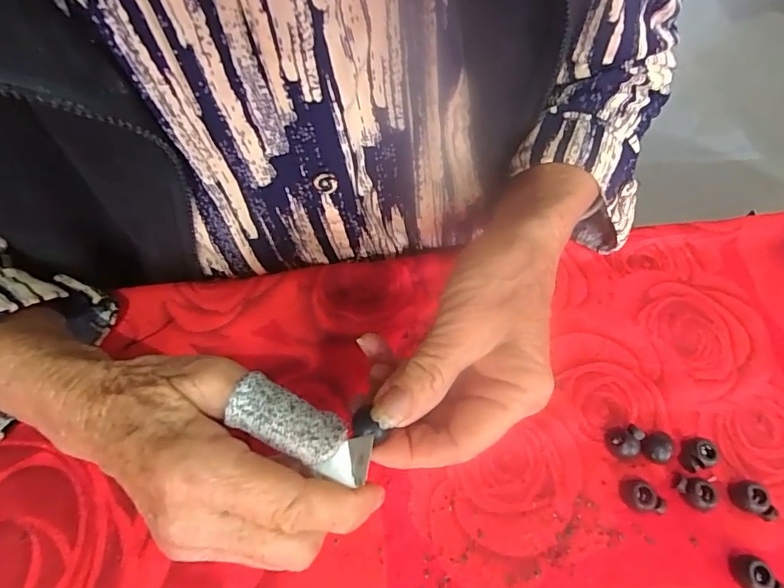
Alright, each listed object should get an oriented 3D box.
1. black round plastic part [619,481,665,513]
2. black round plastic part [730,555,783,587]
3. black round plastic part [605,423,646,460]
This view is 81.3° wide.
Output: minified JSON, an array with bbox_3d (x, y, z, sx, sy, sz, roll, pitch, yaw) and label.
[{"bbox_3d":[0.127,0.104,0.231,0.011,0.013,0.017,-27,63,-17],"label":"black round plastic part"},{"bbox_3d":[0.171,0.133,0.215,0.015,0.013,0.015,1,58,-1],"label":"black round plastic part"},{"bbox_3d":[0.124,0.078,0.244,0.013,0.014,0.015,16,59,8],"label":"black round plastic part"}]

